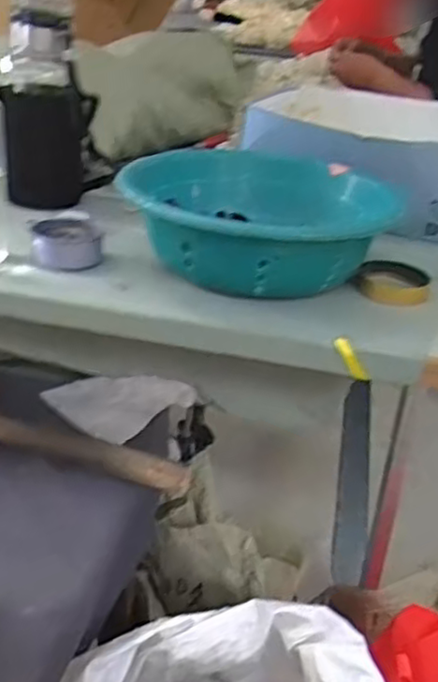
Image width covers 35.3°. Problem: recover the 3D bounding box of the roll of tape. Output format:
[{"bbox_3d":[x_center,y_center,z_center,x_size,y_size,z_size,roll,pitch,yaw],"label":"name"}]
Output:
[{"bbox_3d":[0.172,-0.059,0.675,0.071,0.015,0.088,18,31,19],"label":"roll of tape"}]

